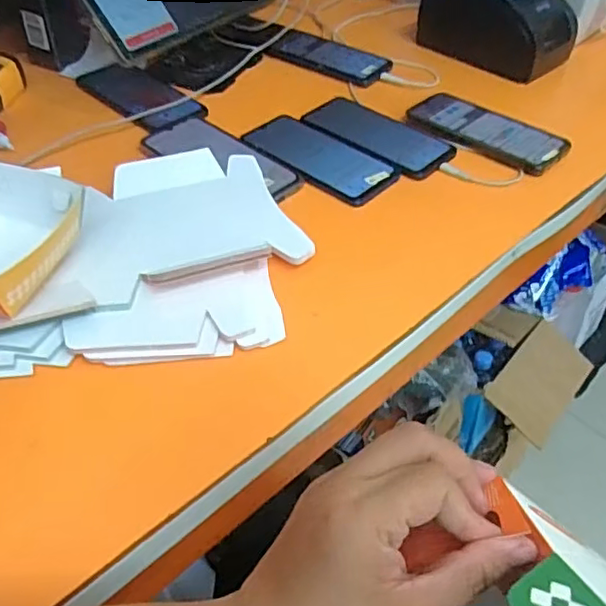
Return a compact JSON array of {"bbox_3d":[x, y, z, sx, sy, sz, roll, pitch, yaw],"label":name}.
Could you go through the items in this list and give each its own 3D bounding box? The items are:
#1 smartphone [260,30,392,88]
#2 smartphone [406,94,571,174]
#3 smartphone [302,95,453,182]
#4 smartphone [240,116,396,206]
[{"bbox_3d":[0.032,-0.320,0.794,0.153,0.016,0.078,21,48,17],"label":"smartphone"},{"bbox_3d":[0.198,-0.190,0.677,0.174,0.015,0.087,35,54,28],"label":"smartphone"},{"bbox_3d":[0.080,-0.186,0.668,0.170,0.013,0.075,36,54,29],"label":"smartphone"},{"bbox_3d":[0.013,-0.156,0.636,0.169,0.006,0.078,35,53,28],"label":"smartphone"}]

